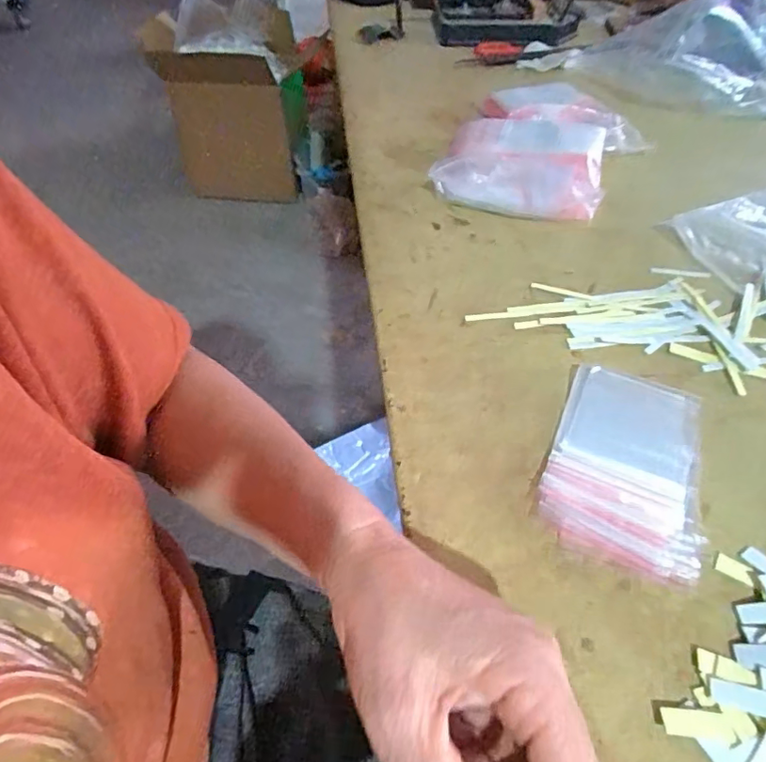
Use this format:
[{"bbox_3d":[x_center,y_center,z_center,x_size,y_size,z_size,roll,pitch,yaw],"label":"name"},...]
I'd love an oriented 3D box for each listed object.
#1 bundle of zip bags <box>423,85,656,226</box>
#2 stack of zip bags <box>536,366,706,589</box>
[{"bbox_3d":[0.173,-0.251,0.573,0.188,0.041,0.227,13,49,14],"label":"bundle of zip bags"},{"bbox_3d":[0.147,0.047,0.321,0.085,0.007,0.137,19,51,18],"label":"stack of zip bags"}]

